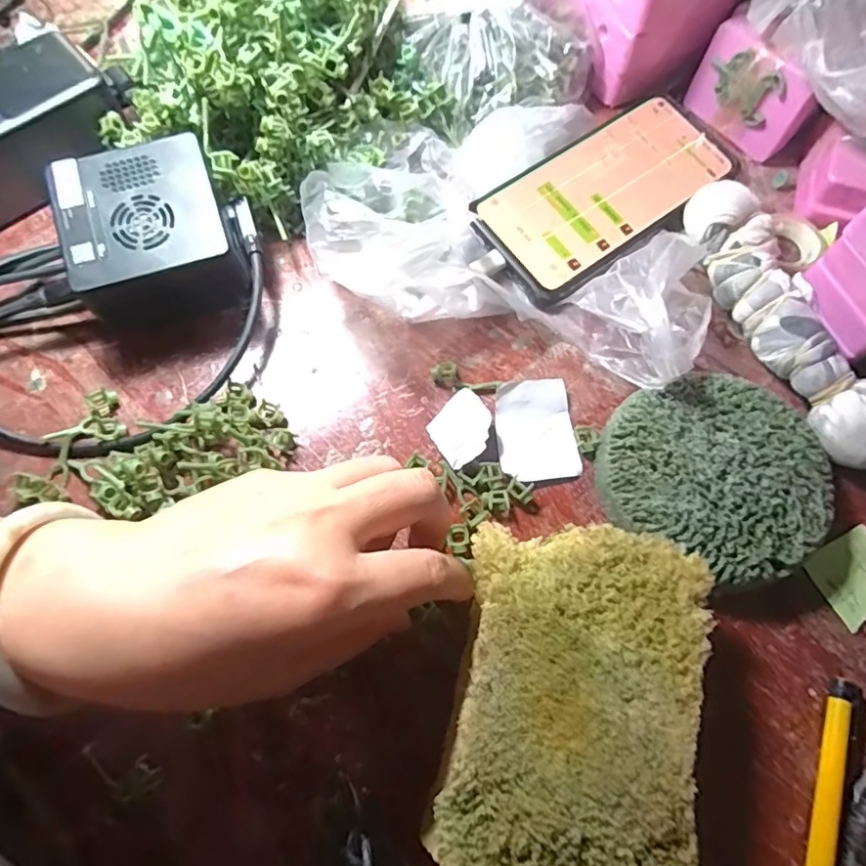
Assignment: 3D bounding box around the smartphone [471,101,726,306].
[{"bbox_3d":[0.103,-0.141,0.331,0.158,0.011,0.077,-35,74,-11],"label":"smartphone"}]

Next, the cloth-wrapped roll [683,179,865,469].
[{"bbox_3d":[0.181,-0.057,0.284,0.040,0.032,0.157,-26,72,-8],"label":"cloth-wrapped roll"}]

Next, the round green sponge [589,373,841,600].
[{"bbox_3d":[0.133,0.018,0.268,0.100,0.025,0.093,0,70,0],"label":"round green sponge"}]

